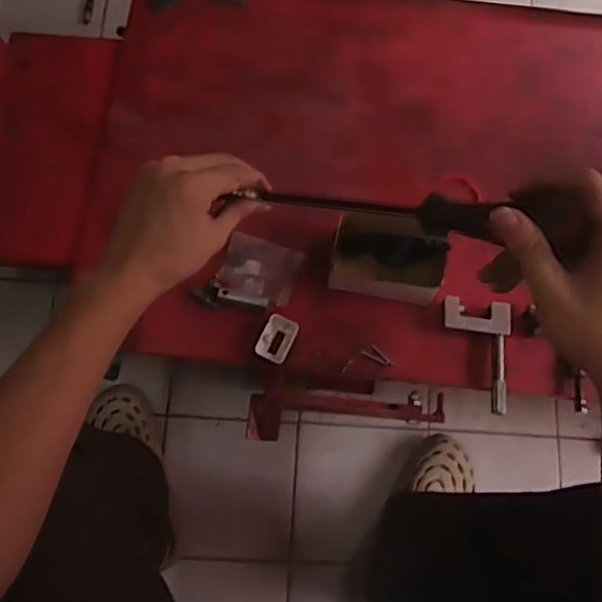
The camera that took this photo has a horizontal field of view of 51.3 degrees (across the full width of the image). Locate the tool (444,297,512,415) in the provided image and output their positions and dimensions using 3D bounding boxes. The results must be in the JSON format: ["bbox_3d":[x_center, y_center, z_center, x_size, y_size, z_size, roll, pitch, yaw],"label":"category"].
[{"bbox_3d":[0.220,0.066,0.784,0.080,0.019,0.141,6,73,0],"label":"tool"}]

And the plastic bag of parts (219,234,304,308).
[{"bbox_3d":[-0.053,-0.037,0.825,0.096,0.023,0.093,14,74,2],"label":"plastic bag of parts"}]

